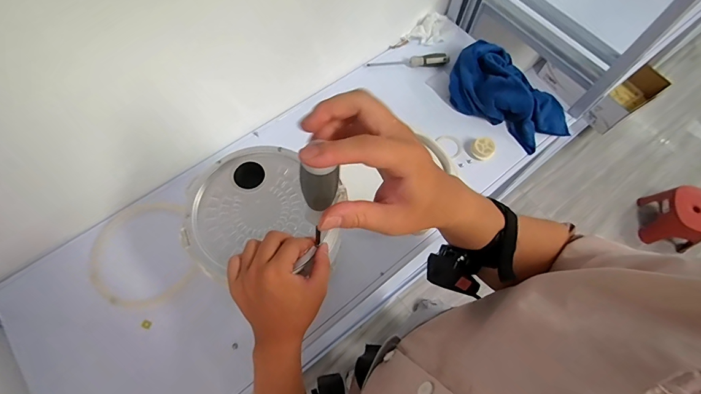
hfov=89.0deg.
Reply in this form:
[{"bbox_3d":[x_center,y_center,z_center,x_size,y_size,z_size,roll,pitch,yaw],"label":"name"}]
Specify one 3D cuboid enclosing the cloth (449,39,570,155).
[{"bbox_3d":[0.328,-0.211,0.746,0.155,0.072,0.263,-40,73,-16],"label":"cloth"}]

